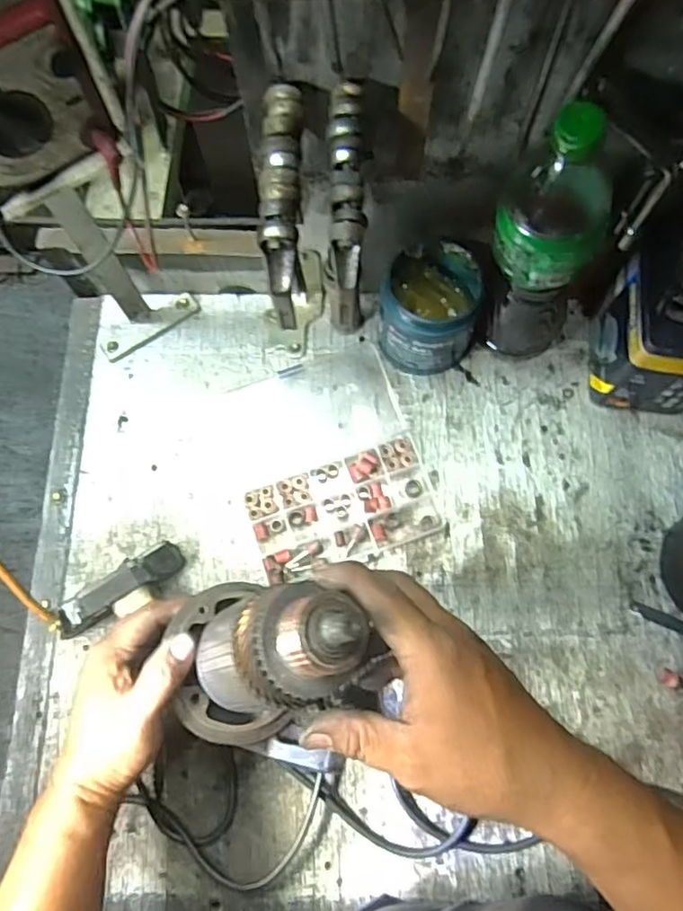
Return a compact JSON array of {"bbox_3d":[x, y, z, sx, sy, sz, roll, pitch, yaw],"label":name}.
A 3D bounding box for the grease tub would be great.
[{"bbox_3d":[0.081,-0.135,0.562,0.084,0.099,0.088,0,75,1],"label":"grease tub"}]

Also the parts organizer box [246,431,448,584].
[{"bbox_3d":[0.002,0.051,0.554,0.166,0.017,0.092,-20,76,-4],"label":"parts organizer box"}]

